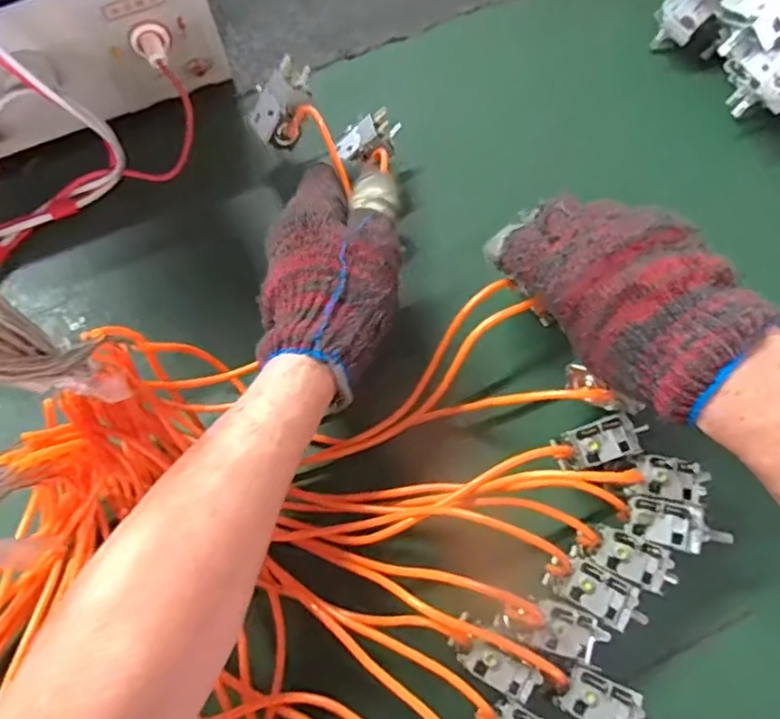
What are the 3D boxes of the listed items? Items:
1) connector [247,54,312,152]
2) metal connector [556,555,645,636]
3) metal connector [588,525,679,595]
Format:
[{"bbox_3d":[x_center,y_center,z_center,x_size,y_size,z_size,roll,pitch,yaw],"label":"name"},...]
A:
[{"bbox_3d":[-0.074,-0.181,0.427,0.039,0.023,0.052,48,121,16],"label":"connector"},{"bbox_3d":[0.118,0.130,0.330,0.047,0.021,0.024,30,74,11],"label":"metal connector"},{"bbox_3d":[0.136,0.112,0.332,0.045,0.012,0.023,23,72,9],"label":"metal connector"}]

